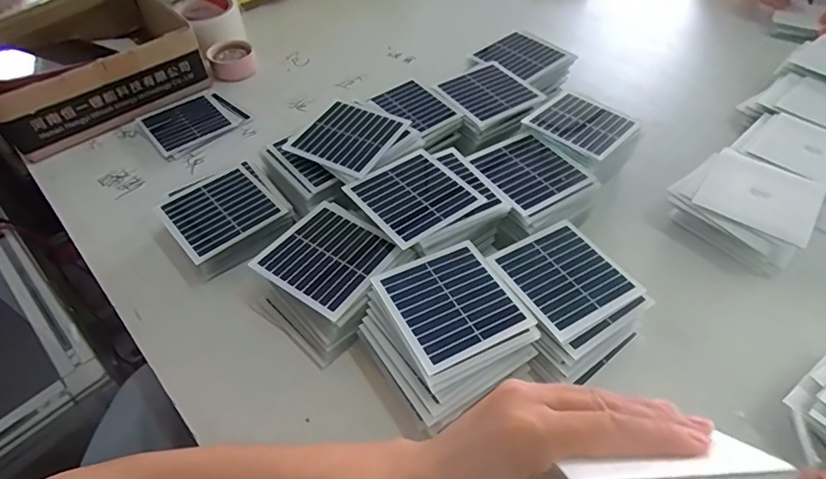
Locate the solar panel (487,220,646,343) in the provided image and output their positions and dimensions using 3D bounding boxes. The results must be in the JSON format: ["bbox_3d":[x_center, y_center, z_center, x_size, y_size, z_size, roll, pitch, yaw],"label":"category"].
[{"bbox_3d":[0.119,0.027,0.385,0.091,0.006,0.089,-24,52,-22],"label":"solar panel"}]

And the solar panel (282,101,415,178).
[{"bbox_3d":[-0.061,-0.100,0.468,0.089,0.006,0.088,26,57,22],"label":"solar panel"}]

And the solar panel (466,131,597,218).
[{"bbox_3d":[0.107,-0.065,0.460,0.092,0.009,0.091,-23,50,-24],"label":"solar panel"}]

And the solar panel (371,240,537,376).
[{"bbox_3d":[0.028,0.045,0.360,0.088,0.005,0.090,-21,51,-21],"label":"solar panel"}]

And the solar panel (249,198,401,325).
[{"bbox_3d":[-0.067,0.012,0.391,0.089,0.006,0.089,28,55,23],"label":"solar panel"}]

